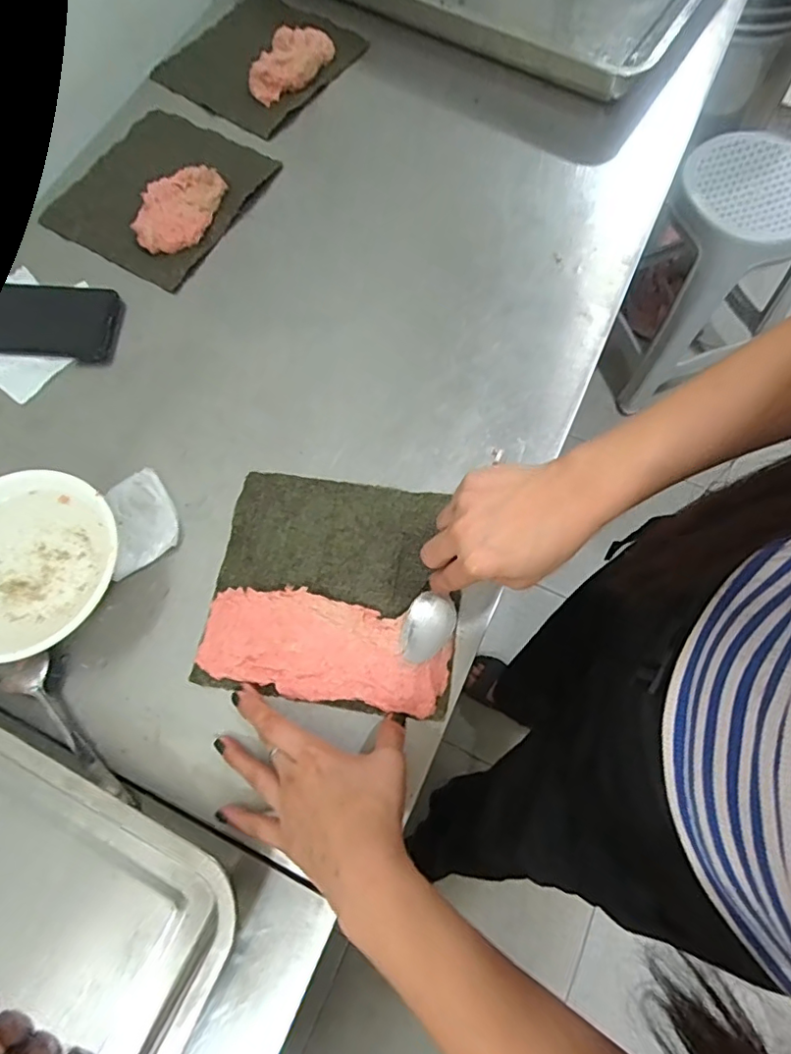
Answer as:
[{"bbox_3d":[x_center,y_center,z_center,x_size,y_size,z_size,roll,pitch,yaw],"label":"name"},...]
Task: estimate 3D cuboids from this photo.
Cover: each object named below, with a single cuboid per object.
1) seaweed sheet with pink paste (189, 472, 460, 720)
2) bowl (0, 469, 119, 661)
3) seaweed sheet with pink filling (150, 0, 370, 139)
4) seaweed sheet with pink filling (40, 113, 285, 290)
[{"bbox_3d":[-0.046,0.045,0.438,0.189,0.012,0.178,9,70,3],"label":"seaweed sheet with pink paste"},{"bbox_3d":[-0.287,0.031,0.434,0.139,0.046,0.147,0,70,0],"label":"bowl"},{"bbox_3d":[-0.162,-0.563,0.645,0.190,0.034,0.200,32,75,11],"label":"seaweed sheet with pink filling"},{"bbox_3d":[-0.248,-0.360,0.576,0.169,0.032,0.197,28,72,10],"label":"seaweed sheet with pink filling"}]

